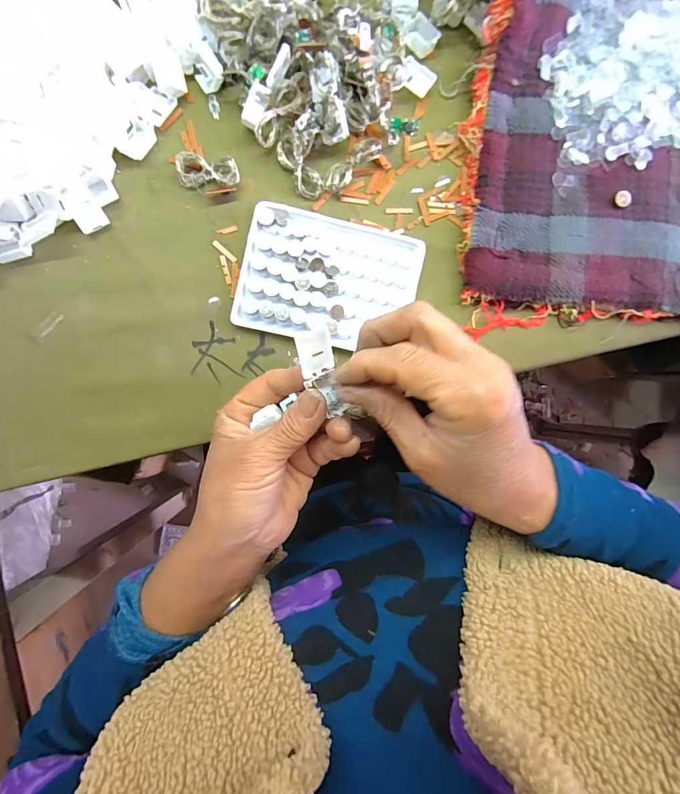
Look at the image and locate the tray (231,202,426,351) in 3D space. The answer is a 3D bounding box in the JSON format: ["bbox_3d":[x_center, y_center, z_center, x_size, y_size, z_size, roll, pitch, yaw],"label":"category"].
[{"bbox_3d":[-0.006,-0.088,0.288,0.128,0.008,0.095,12,88,-5],"label":"tray"}]

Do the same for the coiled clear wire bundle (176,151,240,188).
[{"bbox_3d":[-0.096,-0.164,0.284,0.044,0.010,0.024,6,88,-6],"label":"coiled clear wire bundle"}]

